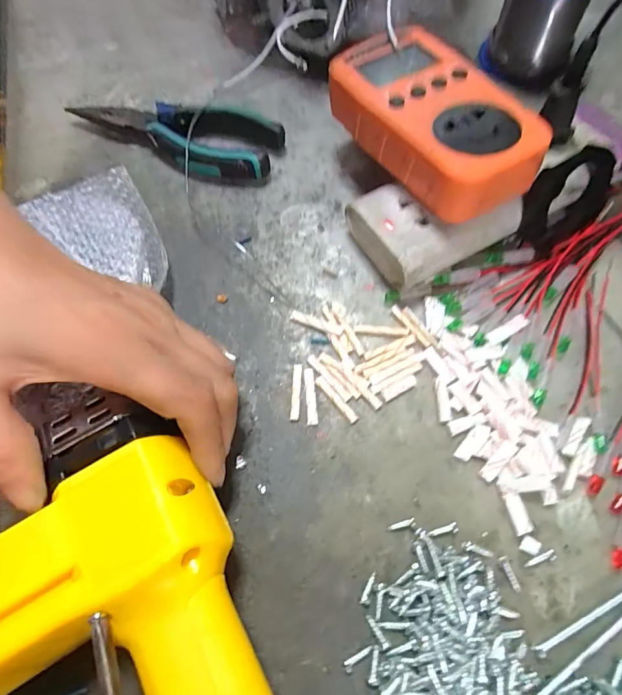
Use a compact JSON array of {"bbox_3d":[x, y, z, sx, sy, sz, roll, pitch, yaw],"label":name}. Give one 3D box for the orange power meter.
[{"bbox_3d":[0.063,-0.126,0.239,0.068,0.033,0.126,-29,68,-10],"label":"orange power meter"}]

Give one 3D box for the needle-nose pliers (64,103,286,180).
[{"bbox_3d":[-0.095,-0.144,0.298,0.146,0.020,0.048,9,67,7],"label":"needle-nose pliers"}]

